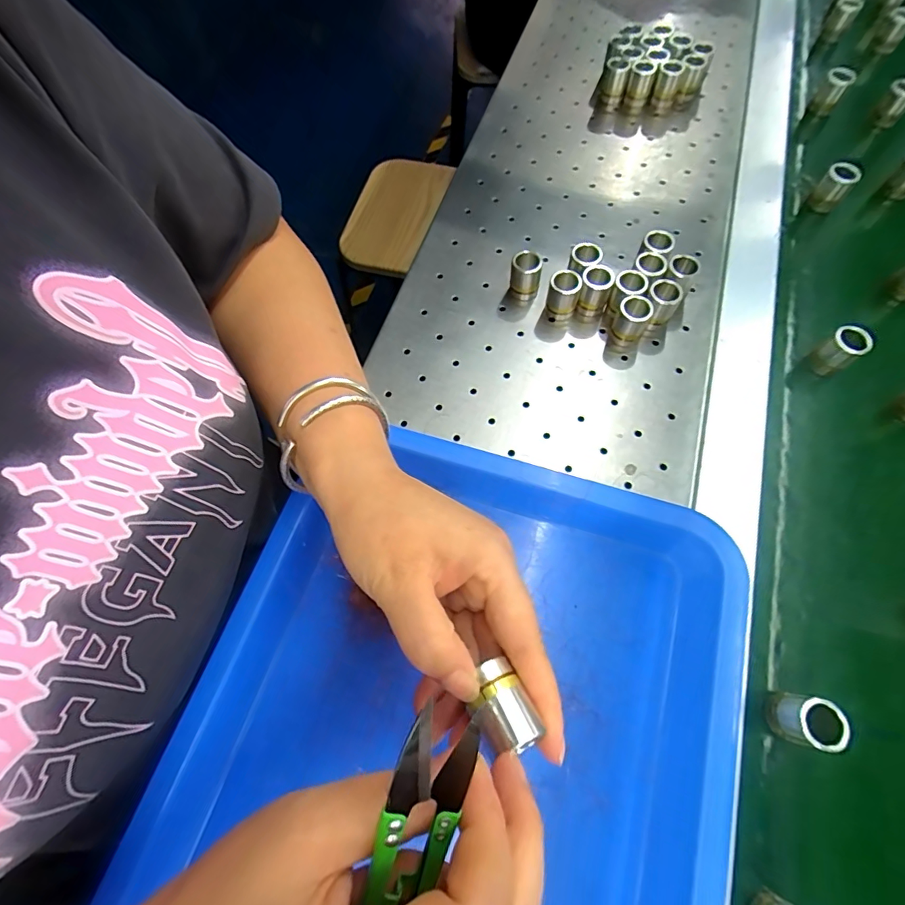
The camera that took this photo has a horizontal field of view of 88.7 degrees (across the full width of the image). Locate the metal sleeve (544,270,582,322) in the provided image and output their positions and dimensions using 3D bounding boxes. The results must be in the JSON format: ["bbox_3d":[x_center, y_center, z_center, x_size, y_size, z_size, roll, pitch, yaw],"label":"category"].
[{"bbox_3d":[0.081,-0.115,0.344,0.021,0.035,0.020,10,67,7],"label":"metal sleeve"}]

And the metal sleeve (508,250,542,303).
[{"bbox_3d":[0.055,-0.134,0.353,0.021,0.034,0.020,-1,66,2],"label":"metal sleeve"}]

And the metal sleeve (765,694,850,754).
[{"bbox_3d":[0.180,0.138,0.238,0.021,0.037,0.022,15,68,9],"label":"metal sleeve"}]

